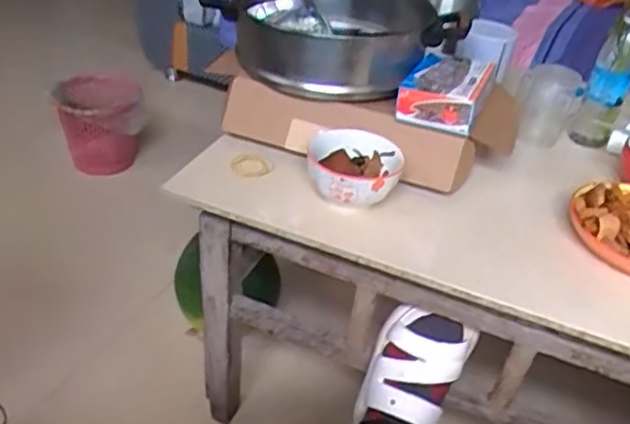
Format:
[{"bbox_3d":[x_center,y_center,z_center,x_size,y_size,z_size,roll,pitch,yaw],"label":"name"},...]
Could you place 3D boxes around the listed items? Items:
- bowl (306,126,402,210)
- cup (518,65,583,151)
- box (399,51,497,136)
[{"bbox_3d":[0.049,-0.058,0.832,0.127,0.055,0.126,5,36,-4],"label":"bowl"},{"bbox_3d":[0.419,-0.194,1.091,0.099,0.128,0.080,20,38,17],"label":"cup"},{"bbox_3d":[0.203,-0.193,0.926,0.112,0.050,0.201,18,37,13],"label":"box"}]

